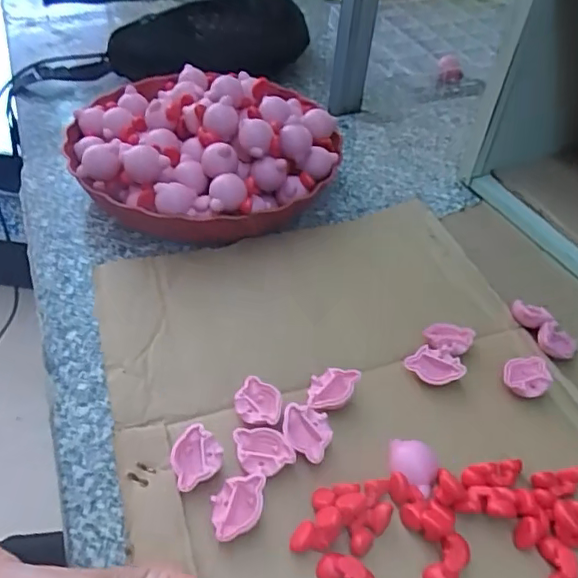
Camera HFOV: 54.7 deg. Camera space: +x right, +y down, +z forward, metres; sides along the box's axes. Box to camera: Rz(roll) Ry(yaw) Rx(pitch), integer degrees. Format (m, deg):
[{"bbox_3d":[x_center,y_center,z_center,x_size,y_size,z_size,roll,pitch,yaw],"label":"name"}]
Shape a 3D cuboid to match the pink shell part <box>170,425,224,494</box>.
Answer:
[{"bbox_3d":[-0.053,0.097,0.323,0.027,0.016,0.033,-13,48,-18],"label":"pink shell part"}]

